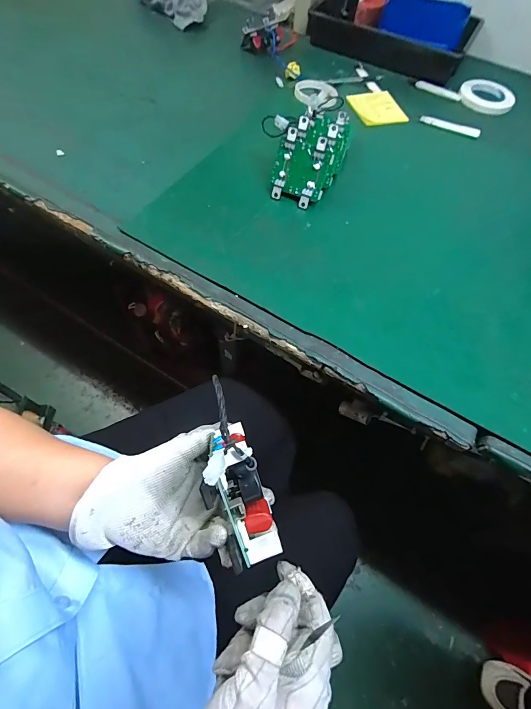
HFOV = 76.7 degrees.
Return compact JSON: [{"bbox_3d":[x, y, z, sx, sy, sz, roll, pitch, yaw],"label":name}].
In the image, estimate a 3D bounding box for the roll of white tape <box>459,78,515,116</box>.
[{"bbox_3d":[0.493,-0.578,0.749,0.114,0.015,0.127,16,62,4],"label":"roll of white tape"}]

